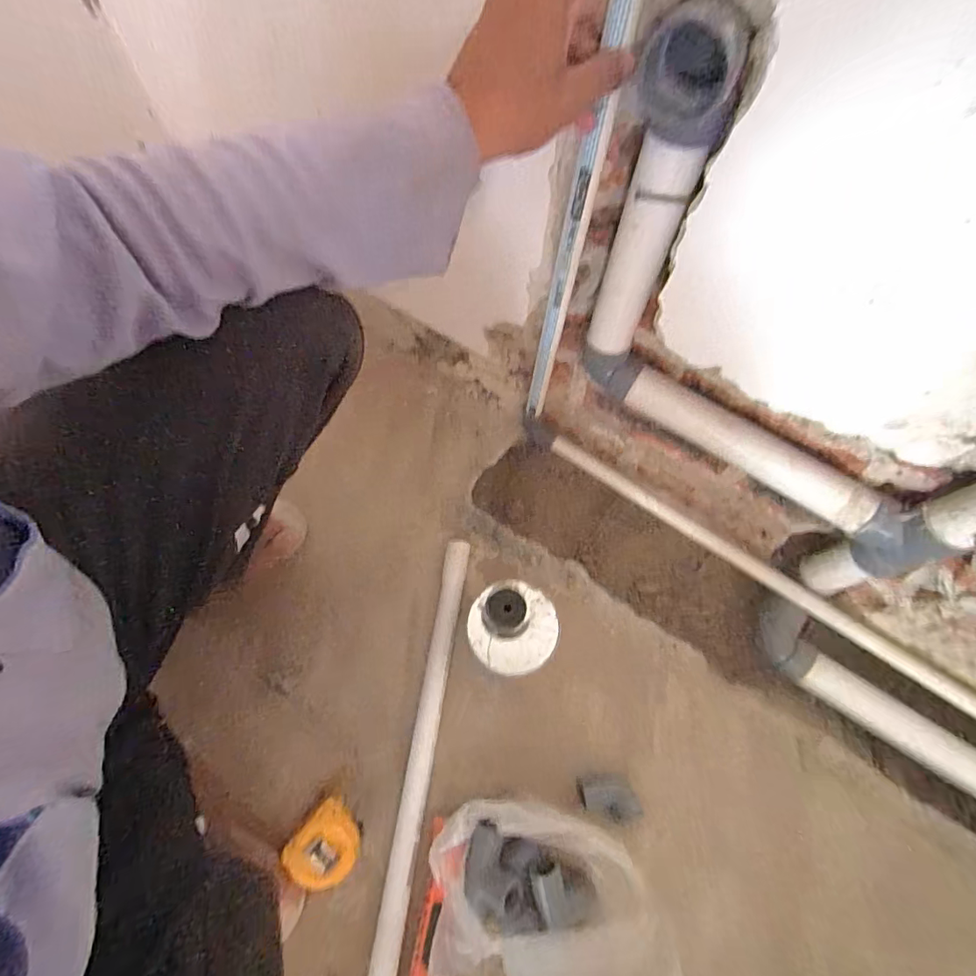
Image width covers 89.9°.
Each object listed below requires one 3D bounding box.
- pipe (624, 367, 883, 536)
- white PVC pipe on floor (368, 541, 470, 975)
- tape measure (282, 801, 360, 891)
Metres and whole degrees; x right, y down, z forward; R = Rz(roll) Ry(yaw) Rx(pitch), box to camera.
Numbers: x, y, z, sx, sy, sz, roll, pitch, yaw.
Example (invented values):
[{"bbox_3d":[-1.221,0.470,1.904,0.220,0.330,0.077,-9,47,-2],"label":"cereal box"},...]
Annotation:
[{"bbox_3d":[0.284,-0.049,0.543,0.272,0.041,0.047,35,69,14],"label":"pipe"},{"bbox_3d":[-0.071,0.273,0.534,0.025,0.031,0.446,8,62,2],"label":"white PVC pipe on floor"},{"bbox_3d":[-0.159,0.354,0.480,0.058,0.042,0.068,39,68,17],"label":"tape measure"}]

